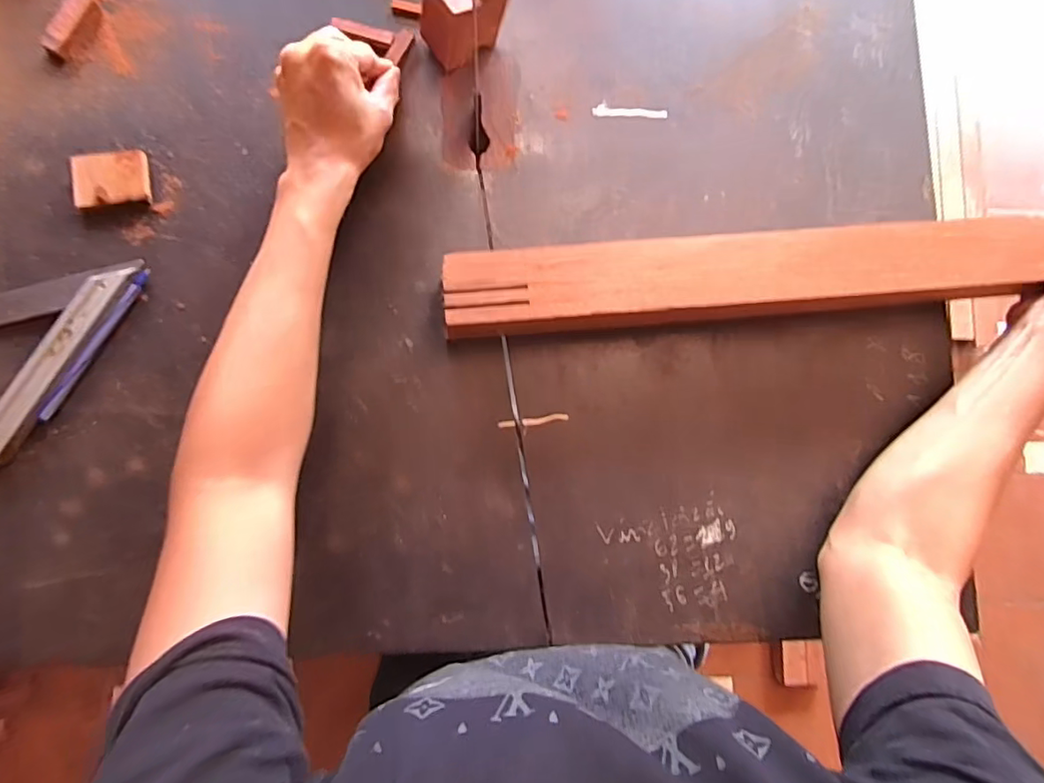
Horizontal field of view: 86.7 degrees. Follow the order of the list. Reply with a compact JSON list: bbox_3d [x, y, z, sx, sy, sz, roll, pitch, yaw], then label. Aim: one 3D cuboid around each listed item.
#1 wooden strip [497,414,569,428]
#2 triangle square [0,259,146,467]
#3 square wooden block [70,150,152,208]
[{"bbox_3d":[0.010,0.025,0.460,0.059,0.004,0.007,-8,83,-4],"label":"wooden strip"},{"bbox_3d":[-0.416,-0.012,0.429,0.240,0.015,0.134,-14,84,-5],"label":"triangle square"},{"bbox_3d":[-0.338,-0.175,0.456,0.055,0.011,0.044,-8,83,-4],"label":"square wooden block"}]

